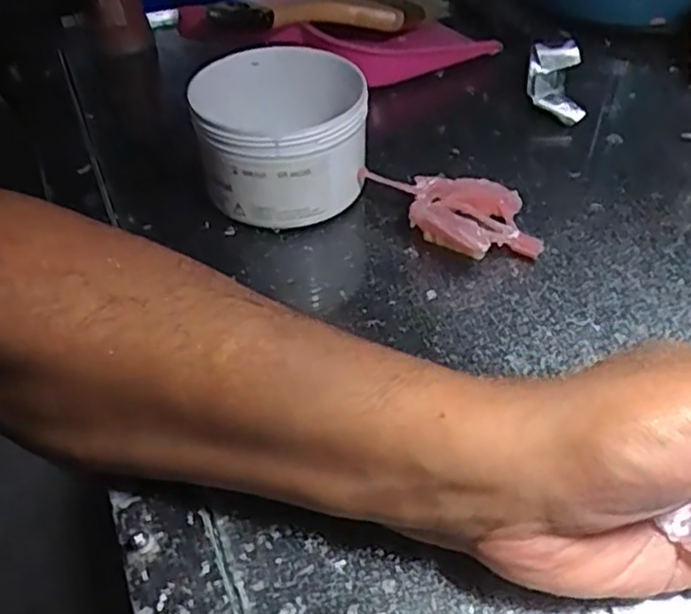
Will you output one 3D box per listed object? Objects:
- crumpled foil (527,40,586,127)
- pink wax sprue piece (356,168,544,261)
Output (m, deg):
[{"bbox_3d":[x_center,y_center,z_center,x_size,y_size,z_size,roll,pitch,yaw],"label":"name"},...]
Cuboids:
[{"bbox_3d":[0.139,-0.147,0.460,0.033,0.030,0.067,5,45,6],"label":"crumpled foil"},{"bbox_3d":[0.052,-0.045,0.353,0.092,0.025,0.059,5,45,6],"label":"pink wax sprue piece"}]

